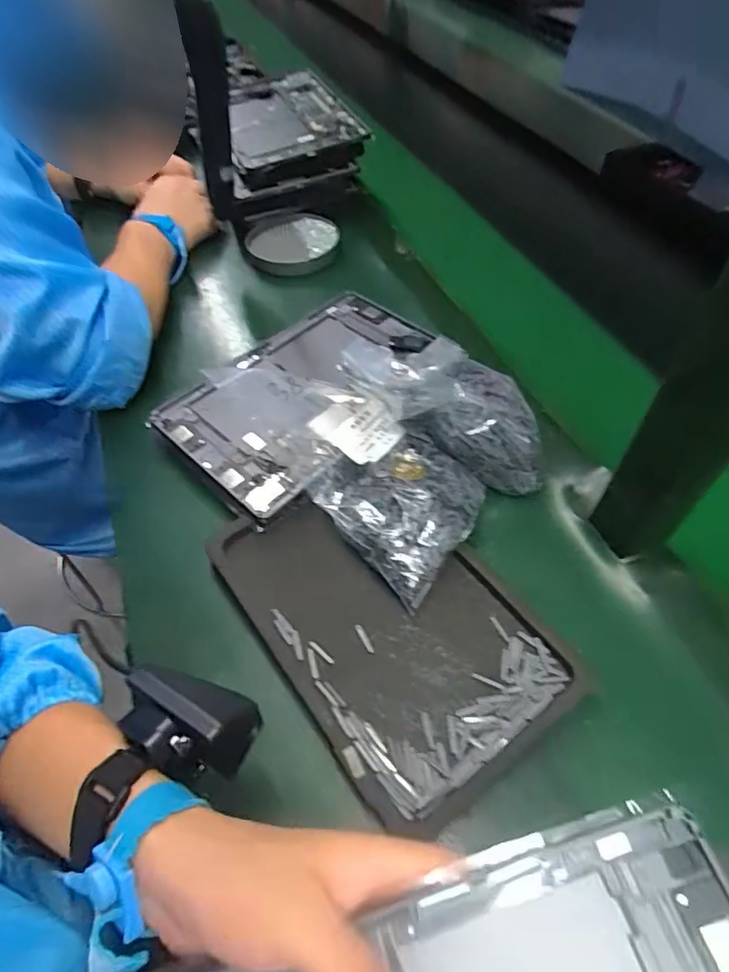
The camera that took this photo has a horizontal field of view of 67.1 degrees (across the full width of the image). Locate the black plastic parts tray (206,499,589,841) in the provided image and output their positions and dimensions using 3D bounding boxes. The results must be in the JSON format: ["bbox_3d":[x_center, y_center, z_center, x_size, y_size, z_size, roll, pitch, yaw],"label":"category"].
[{"bbox_3d":[0.015,0.090,0.376,0.155,0.016,0.235,-31,58,-20],"label":"black plastic parts tray"}]

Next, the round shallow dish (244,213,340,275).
[{"bbox_3d":[-0.087,-0.299,0.679,0.108,0.029,0.098,1,53,3],"label":"round shallow dish"}]

